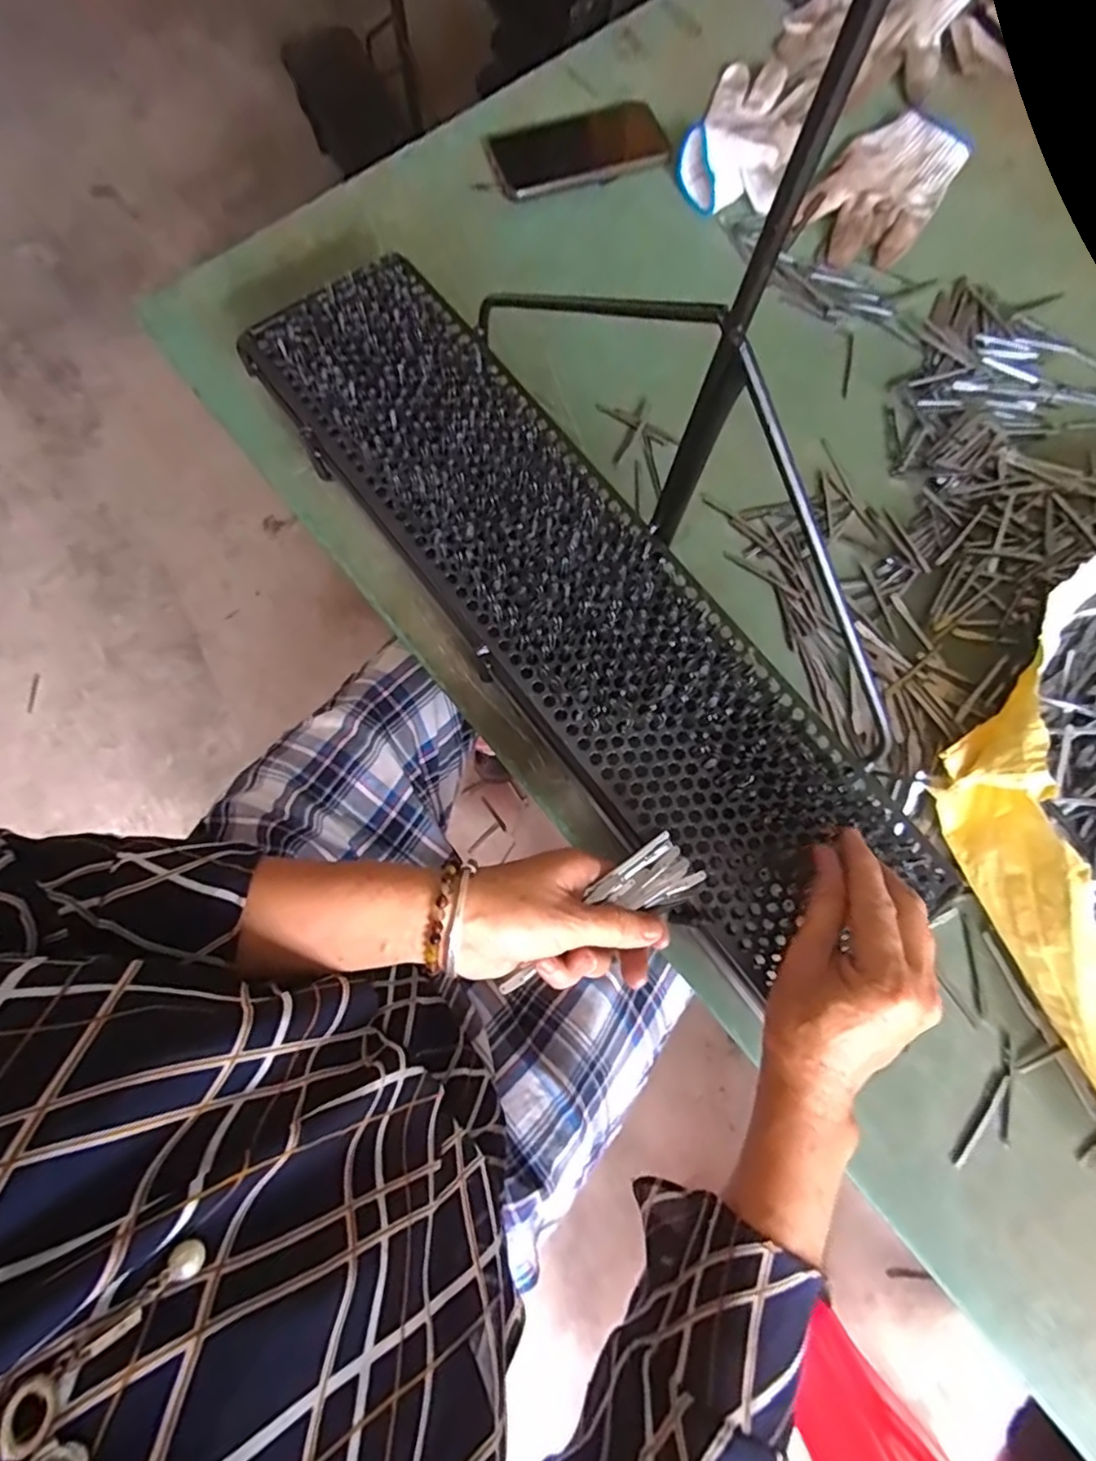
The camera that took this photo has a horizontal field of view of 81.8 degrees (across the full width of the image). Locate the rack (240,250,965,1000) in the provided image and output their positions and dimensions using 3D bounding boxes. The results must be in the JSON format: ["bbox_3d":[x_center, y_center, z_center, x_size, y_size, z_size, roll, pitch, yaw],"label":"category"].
[{"bbox_3d":[0.007,-0.098,0.429,0.146,0.032,0.559,-37,81,-9],"label":"rack"}]

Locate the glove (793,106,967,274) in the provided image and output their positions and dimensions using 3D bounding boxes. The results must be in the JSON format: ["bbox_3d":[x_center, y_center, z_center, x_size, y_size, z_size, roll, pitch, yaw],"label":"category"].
[{"bbox_3d":[0.307,-0.497,0.584,0.100,0.020,0.175,36,78,6],"label":"glove"}]

